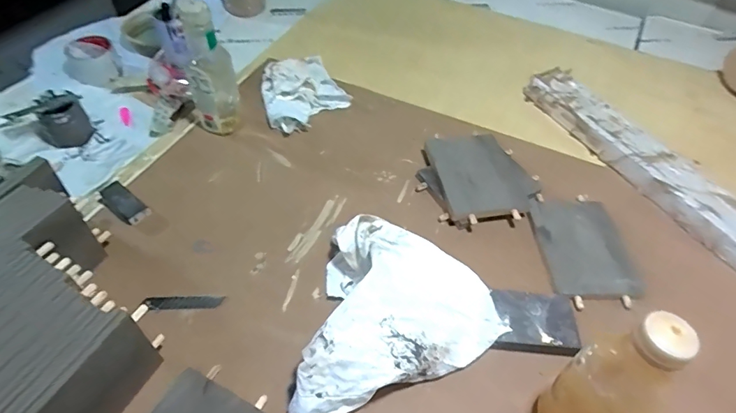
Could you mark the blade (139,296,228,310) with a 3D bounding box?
[{"bbox_3d":[-0.223,0.115,0.547,0.095,0.007,0.019,-3,52,-5],"label":"blade"}]

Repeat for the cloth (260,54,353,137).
[{"bbox_3d":[-0.120,-0.211,0.799,0.150,0.034,0.178,-21,56,-18],"label":"cloth"}]

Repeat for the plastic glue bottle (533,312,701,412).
[{"bbox_3d":[0.210,0.169,0.404,0.065,0.213,0.076,-18,54,-17],"label":"plastic glue bottle"}]

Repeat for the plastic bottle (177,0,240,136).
[{"bbox_3d":[-0.237,-0.204,0.673,0.069,0.201,0.064,-18,55,-16],"label":"plastic bottle"}]

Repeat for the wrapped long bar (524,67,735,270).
[{"bbox_3d":[0.489,-0.005,0.675,0.081,0.050,0.664,-22,56,-19],"label":"wrapped long bar"}]

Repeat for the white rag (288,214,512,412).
[{"bbox_3d":[0.014,0.097,0.522,0.258,0.097,0.217,-16,55,-15],"label":"white rag"}]

